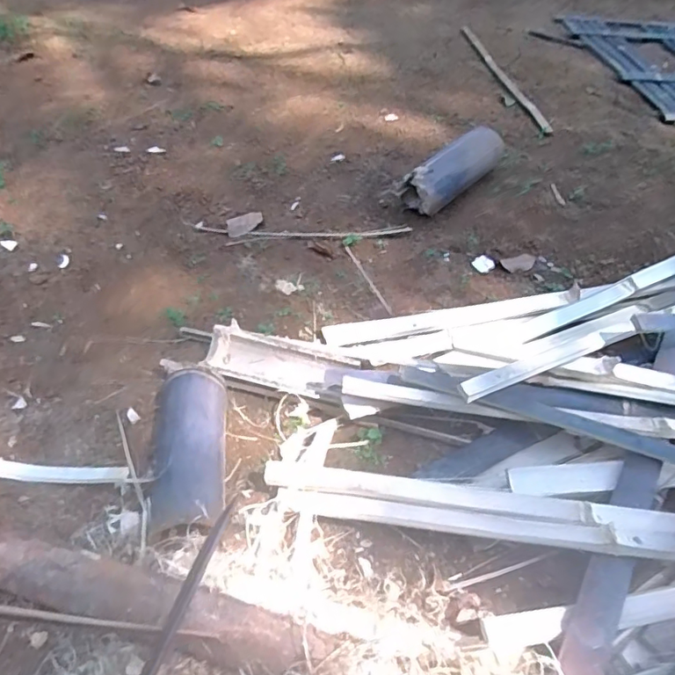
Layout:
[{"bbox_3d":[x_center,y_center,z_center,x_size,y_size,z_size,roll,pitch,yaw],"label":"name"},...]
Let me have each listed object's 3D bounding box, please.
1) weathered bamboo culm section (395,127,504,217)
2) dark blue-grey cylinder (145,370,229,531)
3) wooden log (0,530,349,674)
[{"bbox_3d":[0.292,-0.391,1.278,0.338,0.117,0.096,-32,58,-29],"label":"weathered bamboo culm section"},{"bbox_3d":[-0.209,0.152,0.750,0.102,0.076,0.249,-3,49,-8],"label":"dark blue-grey cylinder"},{"bbox_3d":[-0.287,0.276,0.608,0.582,0.072,0.079,14,49,7],"label":"wooden log"}]

